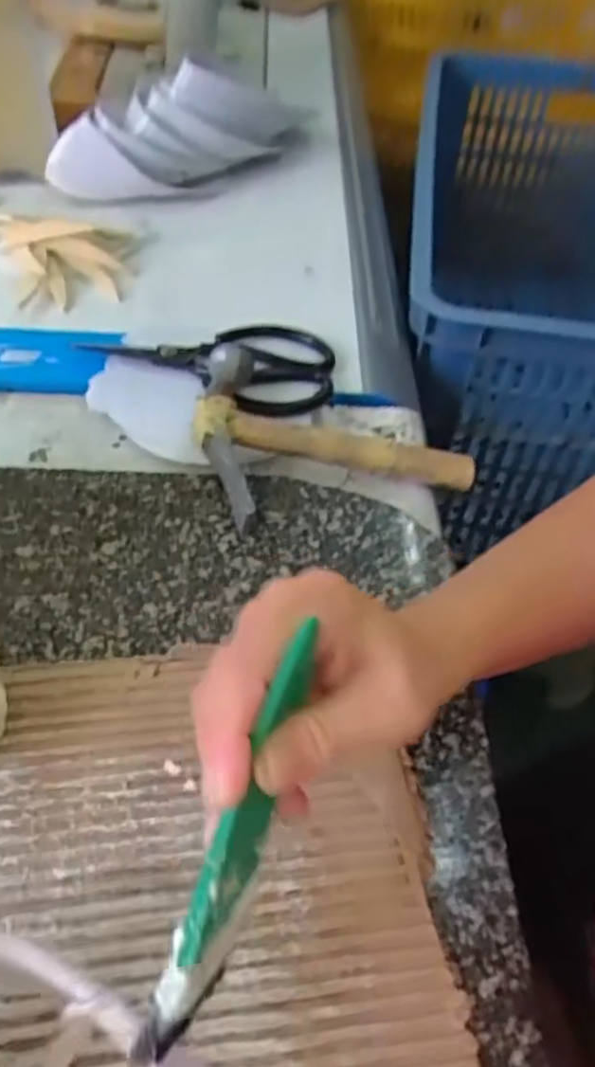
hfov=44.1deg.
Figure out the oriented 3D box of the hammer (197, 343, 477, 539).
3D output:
[{"bbox_3d":[0.027,-0.054,0.463,0.181,0.024,0.136,8,49,-14],"label":"hammer"}]

